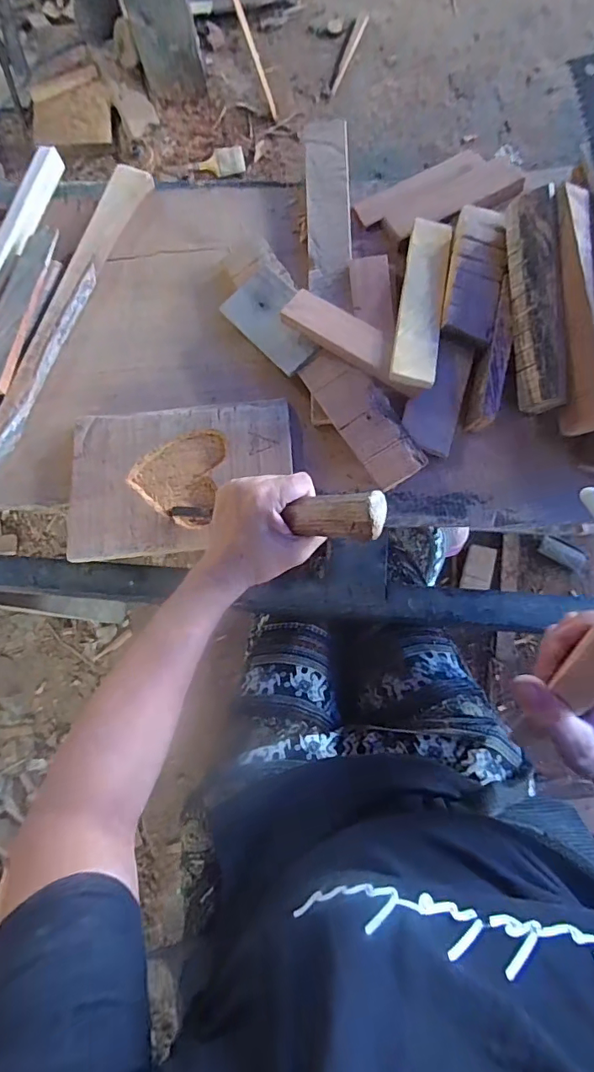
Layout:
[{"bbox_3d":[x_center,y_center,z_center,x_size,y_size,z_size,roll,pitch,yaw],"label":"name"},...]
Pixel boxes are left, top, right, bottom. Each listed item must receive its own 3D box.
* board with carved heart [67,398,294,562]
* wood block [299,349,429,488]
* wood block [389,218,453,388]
[{"bbox_3d":[-0.116,-0.057,0.484,0.219,0.017,0.150,-4,78,-1],"label":"board with carved heart"},{"bbox_3d":[0.063,-0.118,0.469,0.053,0.014,0.152,-34,74,8],"label":"wood block"},{"bbox_3d":[0.126,-0.238,0.486,0.042,0.025,0.202,10,77,7],"label":"wood block"}]

